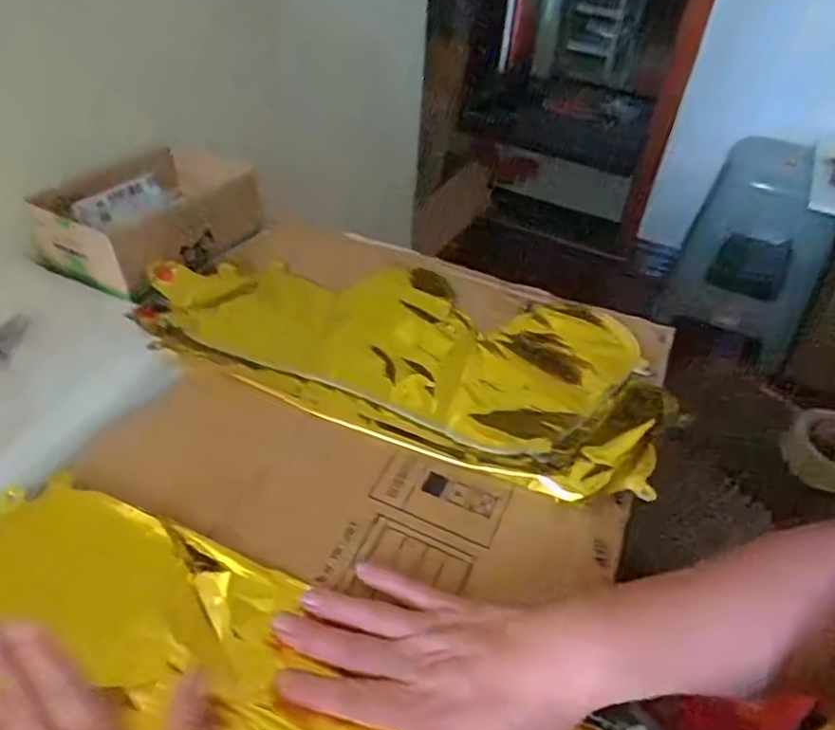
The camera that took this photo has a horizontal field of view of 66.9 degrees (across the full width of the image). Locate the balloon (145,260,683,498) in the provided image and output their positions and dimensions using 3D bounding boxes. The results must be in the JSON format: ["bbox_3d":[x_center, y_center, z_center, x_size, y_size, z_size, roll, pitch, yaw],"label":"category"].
[{"bbox_3d":[-0.014,-0.026,0.554,0.441,0.020,0.223,17,43,12],"label":"balloon"}]

